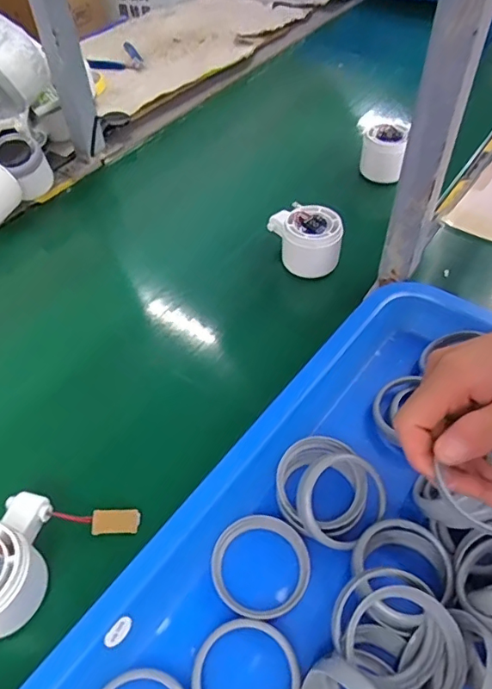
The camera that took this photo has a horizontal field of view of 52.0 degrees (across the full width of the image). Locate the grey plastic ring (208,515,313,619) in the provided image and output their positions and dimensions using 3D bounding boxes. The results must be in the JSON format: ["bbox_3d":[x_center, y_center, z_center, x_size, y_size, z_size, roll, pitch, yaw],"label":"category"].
[{"bbox_3d":[0.009,0.136,0.312,0.059,0.013,0.058,0,49,0],"label":"grey plastic ring"}]

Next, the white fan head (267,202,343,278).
[{"bbox_3d":[0.061,-0.109,0.513,0.056,0.050,0.073,-12,50,-7],"label":"white fan head"}]

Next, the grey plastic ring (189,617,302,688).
[{"bbox_3d":[0.000,0.182,0.274,0.058,0.008,0.057,0,49,0],"label":"grey plastic ring"}]

